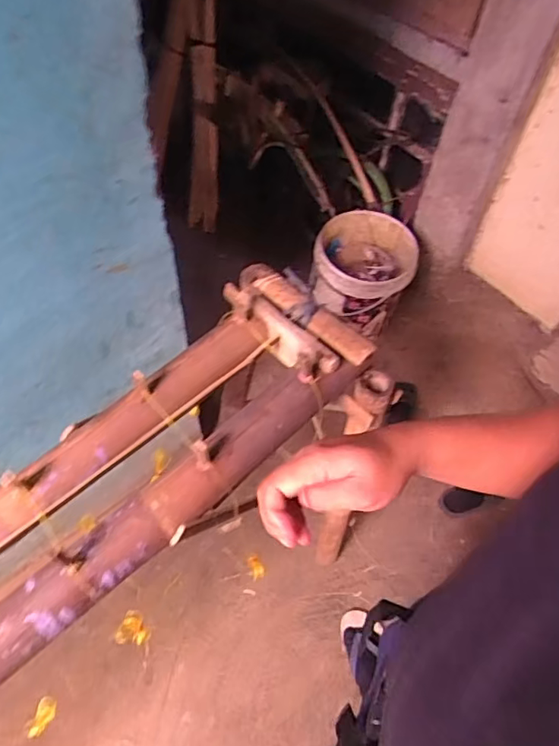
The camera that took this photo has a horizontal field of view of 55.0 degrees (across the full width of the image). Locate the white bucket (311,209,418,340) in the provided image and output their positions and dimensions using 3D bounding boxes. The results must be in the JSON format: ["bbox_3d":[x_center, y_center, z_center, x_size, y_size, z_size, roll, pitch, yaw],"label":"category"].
[{"bbox_3d":[0.270,-0.321,1.790,0.307,0.318,0.335,1,59,-2],"label":"white bucket"}]

